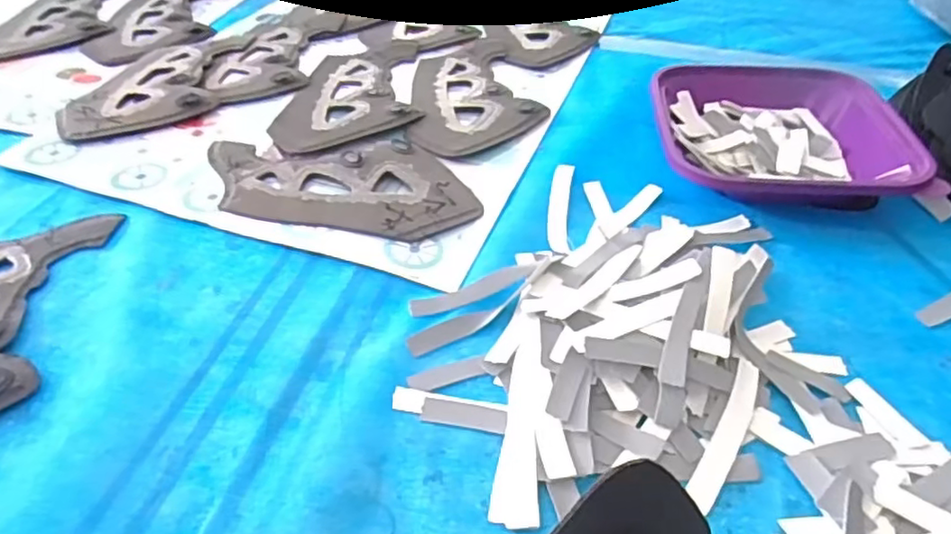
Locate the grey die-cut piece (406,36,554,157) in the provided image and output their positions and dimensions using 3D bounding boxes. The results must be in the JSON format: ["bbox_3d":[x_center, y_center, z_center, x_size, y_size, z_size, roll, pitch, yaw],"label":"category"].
[{"bbox_3d":[-0.009,-0.162,0.594,0.120,0.007,0.199,-10,43,-10],"label":"grey die-cut piece"}]

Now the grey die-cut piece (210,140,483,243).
[{"bbox_3d":[-0.105,-0.068,0.486,0.216,0.008,0.106,10,42,8],"label":"grey die-cut piece"}]

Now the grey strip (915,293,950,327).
[{"bbox_3d":[0.296,0.025,0.400,0.049,0.004,0.015,-17,45,-20],"label":"grey strip"}]

